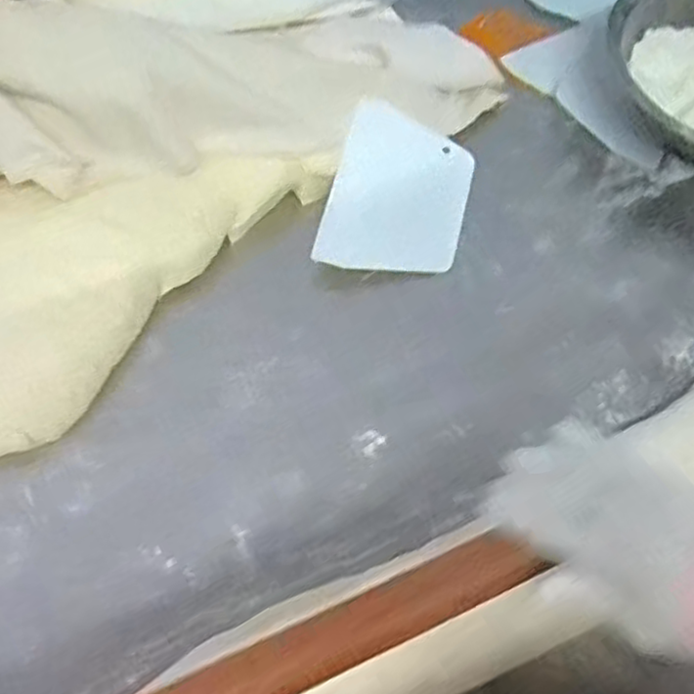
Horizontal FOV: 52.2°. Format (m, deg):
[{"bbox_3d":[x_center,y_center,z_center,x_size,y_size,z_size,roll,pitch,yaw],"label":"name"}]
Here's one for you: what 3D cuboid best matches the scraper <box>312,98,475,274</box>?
[{"bbox_3d":[0.052,-0.152,0.681,0.125,0.010,0.191,15,65,-2],"label":"scraper"}]

